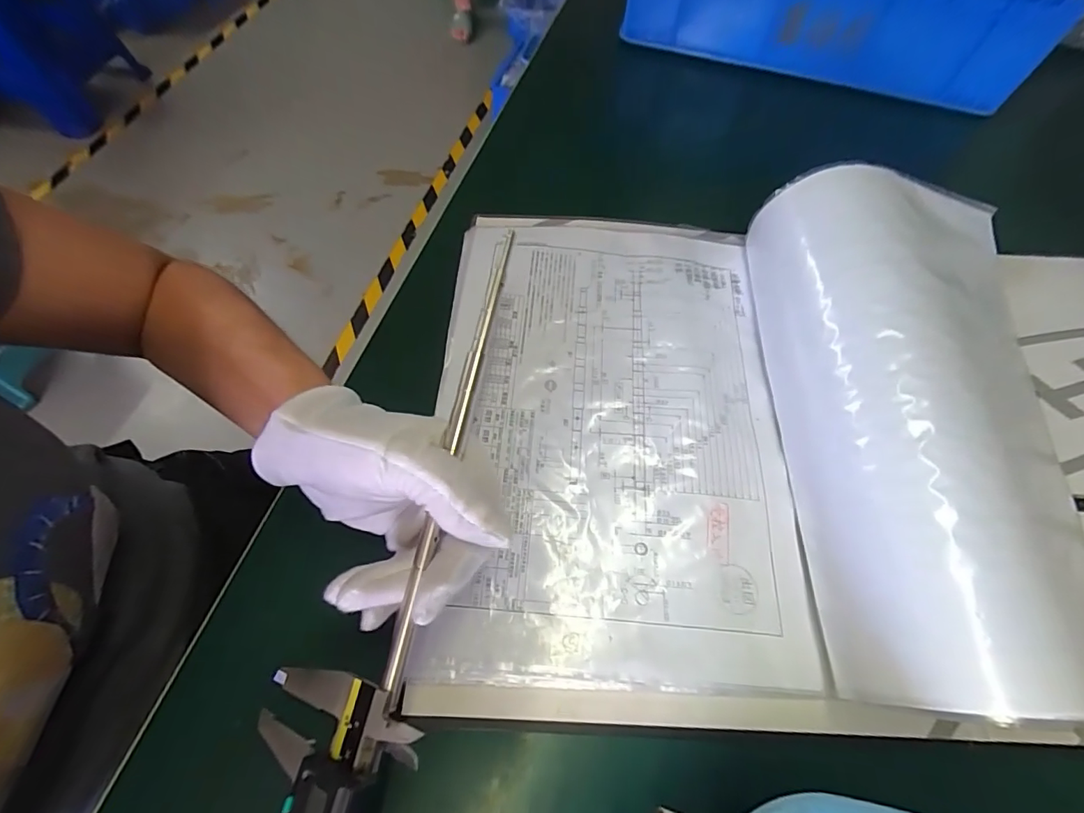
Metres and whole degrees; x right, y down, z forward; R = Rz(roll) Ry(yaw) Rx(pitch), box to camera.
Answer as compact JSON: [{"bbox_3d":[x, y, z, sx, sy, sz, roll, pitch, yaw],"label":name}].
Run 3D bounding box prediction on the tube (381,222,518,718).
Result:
[{"bbox_3d":[-0.038,0.015,0.210,0.007,0.007,0.205,12,73,2],"label":"tube"}]

